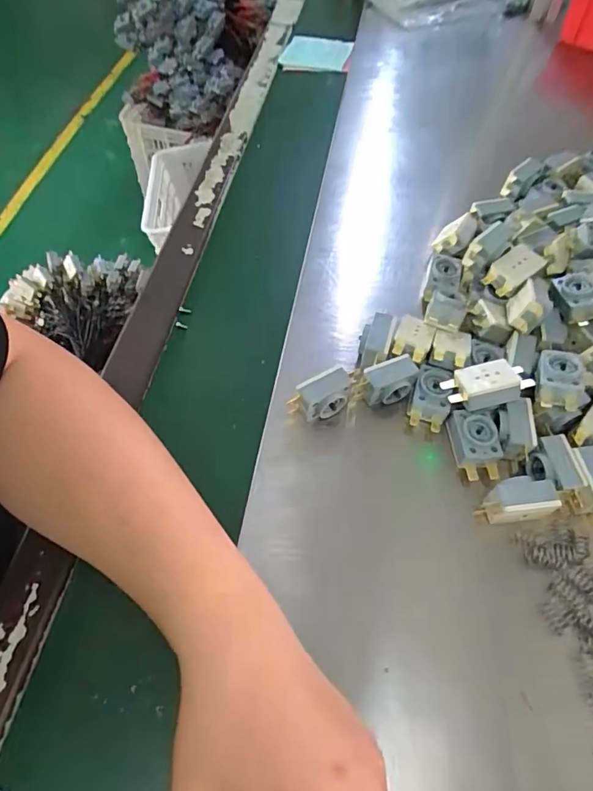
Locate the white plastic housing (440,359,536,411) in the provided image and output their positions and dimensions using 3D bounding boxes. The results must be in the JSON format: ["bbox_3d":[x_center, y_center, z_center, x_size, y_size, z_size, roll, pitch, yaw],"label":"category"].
[{"bbox_3d":[0.132,-0.007,0.336,0.056,0.015,0.030,-14,54,8],"label":"white plastic housing"}]

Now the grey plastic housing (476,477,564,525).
[{"bbox_3d":[0.138,0.066,0.308,0.043,0.025,0.022,-5,58,-5],"label":"grey plastic housing"}]

